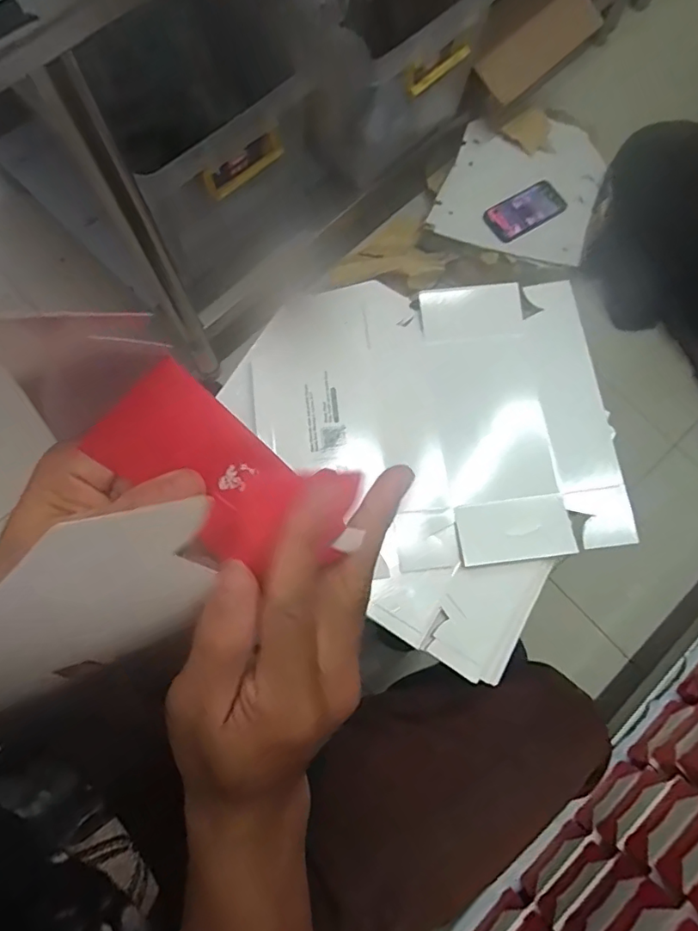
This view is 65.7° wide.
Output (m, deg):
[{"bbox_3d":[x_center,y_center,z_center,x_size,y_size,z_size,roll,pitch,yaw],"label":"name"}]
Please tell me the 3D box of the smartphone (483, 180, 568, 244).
[{"bbox_3d":[0.358,-0.513,1.082,0.169,0.015,0.084,-31,78,-9],"label":"smartphone"}]

